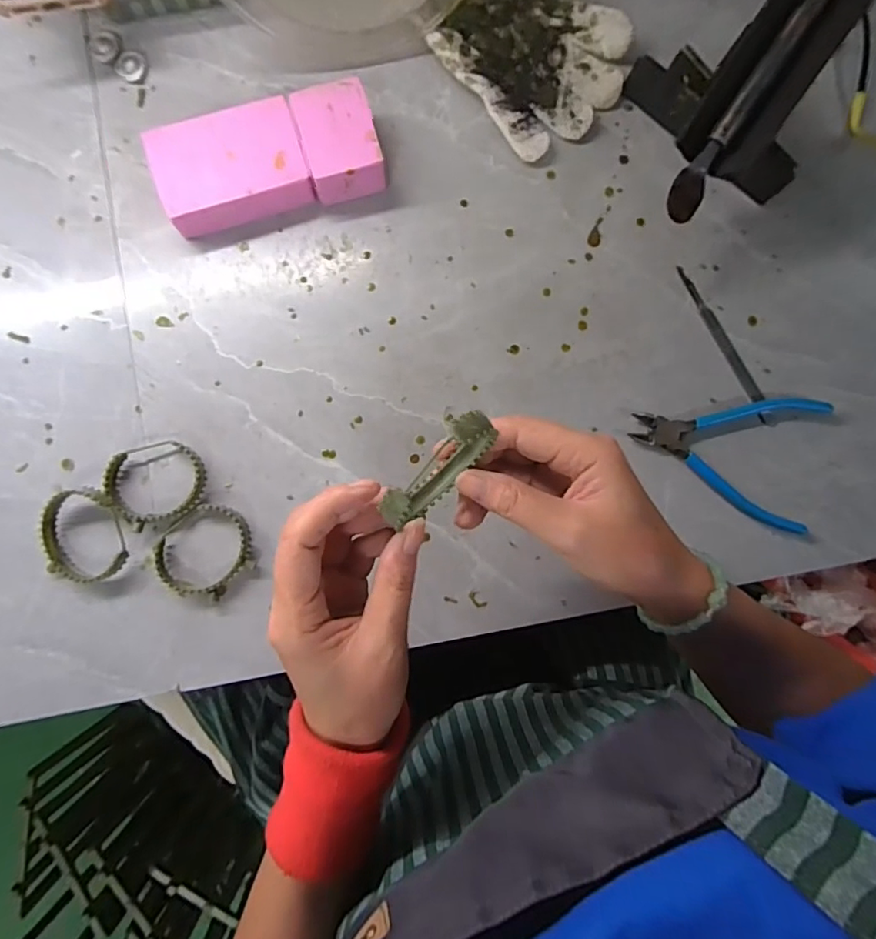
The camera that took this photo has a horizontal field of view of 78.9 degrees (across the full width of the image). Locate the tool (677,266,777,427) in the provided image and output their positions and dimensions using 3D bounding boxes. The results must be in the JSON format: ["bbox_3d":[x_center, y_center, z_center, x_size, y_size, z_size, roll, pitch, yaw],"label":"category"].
[{"bbox_3d":[0.226,-0.097,0.417,0.010,0.004,0.142,-28,88,-4],"label":"tool"}]

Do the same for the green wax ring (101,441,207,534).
[{"bbox_3d":[-0.206,0.008,0.389,0.067,0.019,0.059,-24,87,-4],"label":"green wax ring"}]

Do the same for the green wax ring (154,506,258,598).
[{"bbox_3d":[-0.169,0.060,0.389,0.071,0.014,0.063,-43,89,-4],"label":"green wax ring"}]

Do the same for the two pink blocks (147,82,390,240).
[{"bbox_3d":[-0.126,-0.228,0.399,0.164,0.037,0.080,-17,87,-3],"label":"two pink blocks"}]

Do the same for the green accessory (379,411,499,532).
[{"bbox_3d":[0.000,0.001,0.256,0.021,0.057,0.066,44,86,1],"label":"green accessory"}]

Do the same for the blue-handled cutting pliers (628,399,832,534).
[{"bbox_3d":[0.222,-0.023,0.406,0.140,0.014,0.102,19,85,-1],"label":"blue-handled cutting pliers"}]

